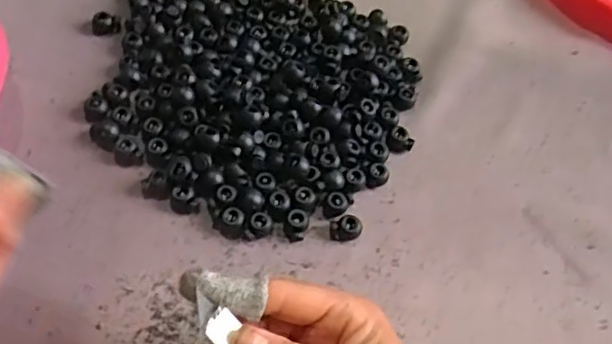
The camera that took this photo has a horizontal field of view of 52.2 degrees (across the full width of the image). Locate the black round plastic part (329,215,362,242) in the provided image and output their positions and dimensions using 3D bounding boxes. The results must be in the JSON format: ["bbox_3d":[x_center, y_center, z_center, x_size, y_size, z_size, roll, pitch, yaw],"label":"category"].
[{"bbox_3d":[0.025,0.035,0.389,0.019,0.012,0.013,-12,61,-11],"label":"black round plastic part"}]

